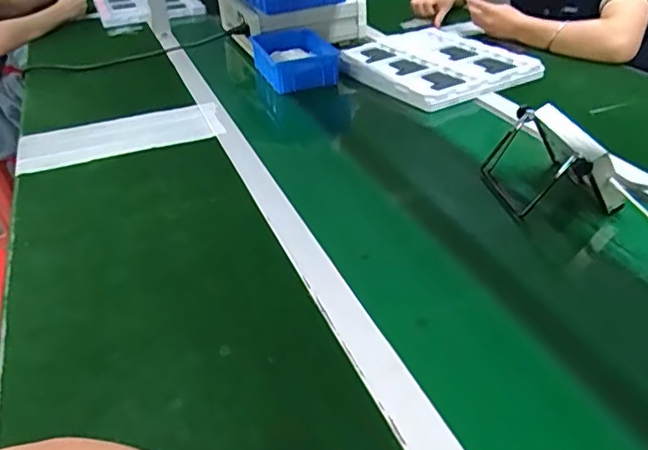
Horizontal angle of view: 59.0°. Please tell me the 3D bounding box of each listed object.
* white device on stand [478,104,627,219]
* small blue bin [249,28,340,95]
[{"bbox_3d":[0.284,-0.085,0.721,0.131,0.086,0.155,-4,34,0],"label":"white device on stand"},{"bbox_3d":[-0.061,-0.341,1.175,0.158,0.066,0.211,-9,34,-7],"label":"small blue bin"}]

